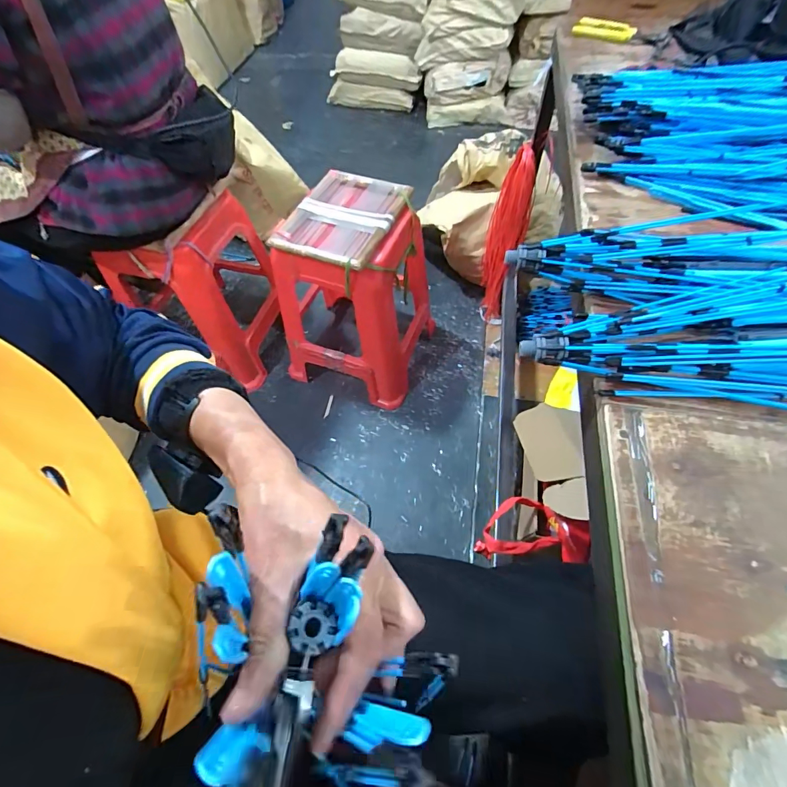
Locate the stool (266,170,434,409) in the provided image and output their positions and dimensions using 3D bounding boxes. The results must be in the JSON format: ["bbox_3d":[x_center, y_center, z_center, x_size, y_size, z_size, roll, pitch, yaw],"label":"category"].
[{"bbox_3d":[-0.094,-0.265,1.100,0.330,0.471,0.318,17,60,14],"label":"stool"}]

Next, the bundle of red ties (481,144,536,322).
[{"bbox_3d":[0.329,-0.442,1.210,0.108,0.498,0.126,12,59,11],"label":"bundle of red ties"}]

